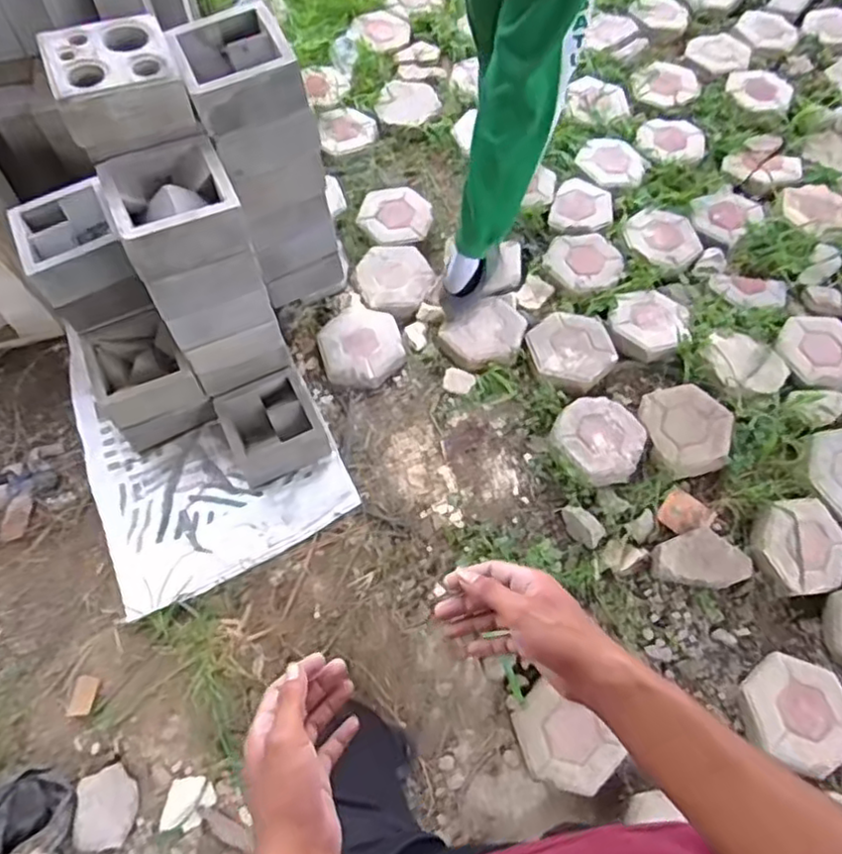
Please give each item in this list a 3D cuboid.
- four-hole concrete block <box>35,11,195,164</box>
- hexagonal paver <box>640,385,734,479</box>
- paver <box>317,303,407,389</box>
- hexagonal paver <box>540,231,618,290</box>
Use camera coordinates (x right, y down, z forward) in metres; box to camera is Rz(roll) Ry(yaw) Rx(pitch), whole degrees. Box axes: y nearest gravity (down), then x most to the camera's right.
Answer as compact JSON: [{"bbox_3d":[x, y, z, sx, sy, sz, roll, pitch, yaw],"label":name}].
[{"bbox_3d":[-0.525,-0.600,1.157,0.198,0.109,0.209,-22,65,-9],"label":"four-hole concrete block"},{"bbox_3d":[0.595,-0.003,1.478,0.161,0.057,0.211,-24,68,-9],"label":"hexagonal paver"},{"bbox_3d":[-0.146,-0.201,1.625,0.198,0.048,0.220,-14,67,-5],"label":"paver"},{"bbox_3d":[0.429,-0.442,1.741,0.186,0.037,0.199,-34,70,-13],"label":"hexagonal paver"}]

